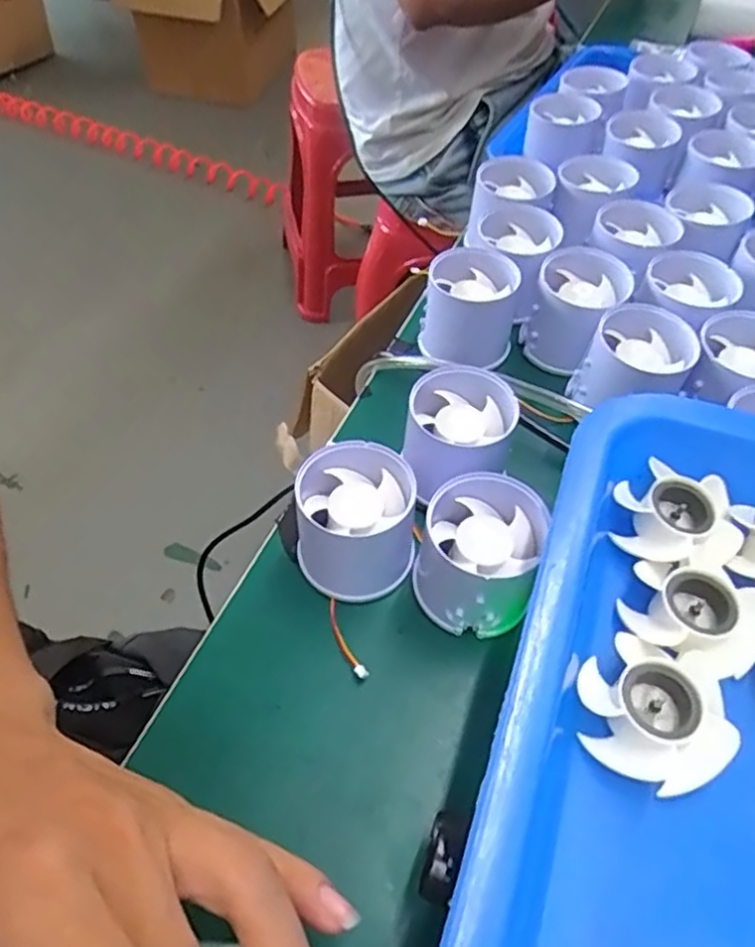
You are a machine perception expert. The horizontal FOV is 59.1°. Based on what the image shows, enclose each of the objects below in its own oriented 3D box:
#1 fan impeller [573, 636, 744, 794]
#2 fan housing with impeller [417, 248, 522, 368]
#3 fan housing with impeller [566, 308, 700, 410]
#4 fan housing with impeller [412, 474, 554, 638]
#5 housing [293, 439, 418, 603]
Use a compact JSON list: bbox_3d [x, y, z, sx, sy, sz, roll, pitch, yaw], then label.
[{"bbox_3d":[0.083,0.074,0.202,0.043,0.020,0.036,37,60,23],"label":"fan impeller"},{"bbox_3d":[0.054,-0.097,0.398,0.054,0.053,0.050,7,53,4],"label":"fan housing with impeller"},{"bbox_3d":[0.137,-0.057,0.357,0.053,0.041,0.052,1,53,-1],"label":"fan housing with impeller"},{"bbox_3d":[0.044,0.037,0.293,0.052,0.055,0.050,1,53,-1],"label":"fan housing with impeller"},{"bbox_3d":[-0.010,0.022,0.305,0.053,0.052,0.051,-9,54,-8],"label":"housing"}]

